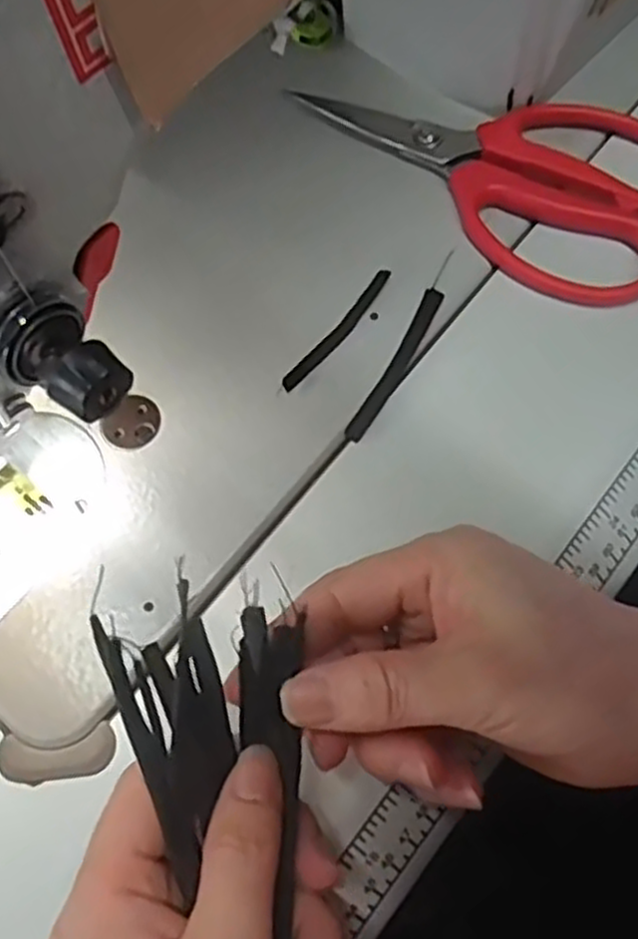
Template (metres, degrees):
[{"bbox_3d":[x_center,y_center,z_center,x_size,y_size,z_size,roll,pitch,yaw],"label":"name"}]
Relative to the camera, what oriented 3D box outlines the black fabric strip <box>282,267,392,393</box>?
[{"bbox_3d":[0.008,-0.058,0.321,0.006,0.004,0.068,36,75,14],"label":"black fabric strip"}]

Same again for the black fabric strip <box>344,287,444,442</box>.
[{"bbox_3d":[0.032,-0.044,0.315,0.009,0.004,0.074,27,73,11],"label":"black fabric strip"}]

